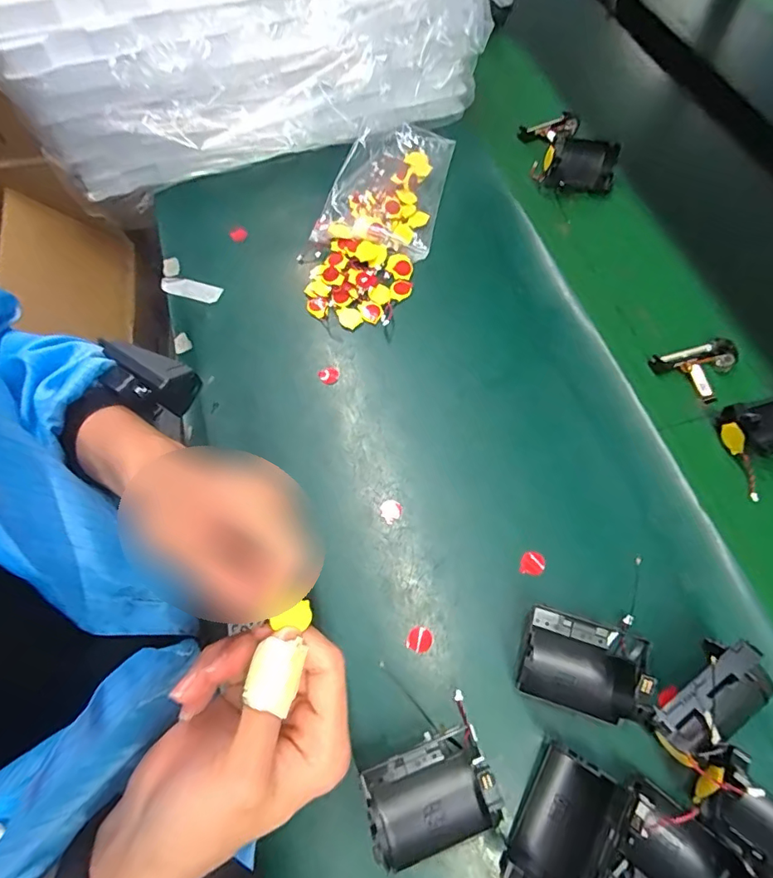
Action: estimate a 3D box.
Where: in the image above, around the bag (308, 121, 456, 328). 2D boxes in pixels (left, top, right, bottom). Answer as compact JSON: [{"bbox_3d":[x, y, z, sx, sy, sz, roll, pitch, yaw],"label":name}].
[{"bbox_3d":[-0.010,-0.221,0.498,0.108,0.028,0.248,12,65,7],"label":"bag"}]

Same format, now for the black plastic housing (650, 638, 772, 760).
[{"bbox_3d":[0.184,0.151,0.284,0.071,0.047,0.039,-35,68,-15],"label":"black plastic housing"}]

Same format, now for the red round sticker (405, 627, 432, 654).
[{"bbox_3d":[0.022,0.136,0.335,0.017,0.004,0.017,-1,64,1],"label":"red round sticker"}]

